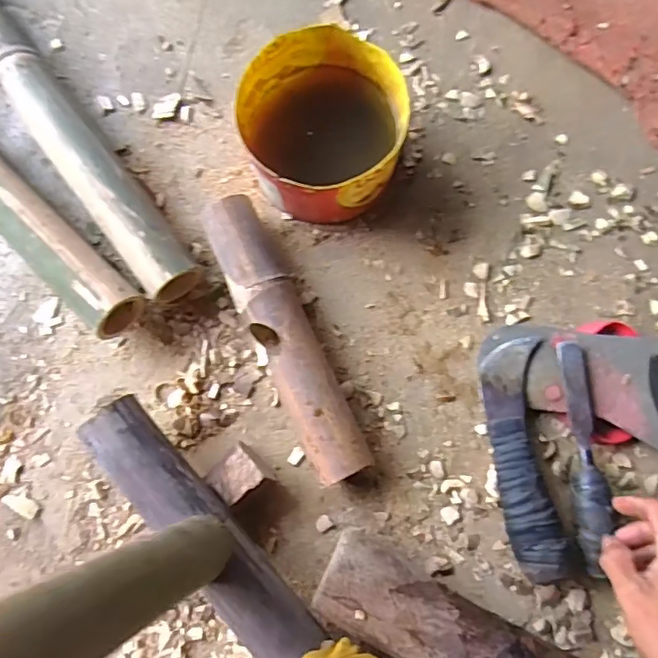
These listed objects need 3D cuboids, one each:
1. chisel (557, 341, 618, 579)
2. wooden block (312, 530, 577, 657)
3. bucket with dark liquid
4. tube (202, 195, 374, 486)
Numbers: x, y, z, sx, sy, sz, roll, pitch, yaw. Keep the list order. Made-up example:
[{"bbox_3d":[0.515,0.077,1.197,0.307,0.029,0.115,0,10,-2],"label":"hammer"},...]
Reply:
[{"bbox_3d":[0.226,0.109,0.492,0.030,0.021,0.196,0,76,1],"label":"chisel"},{"bbox_3d":[0.113,0.260,0.463,0.257,0.055,0.068,29,84,4],"label":"wooden block"},{"bbox_3d":[-0.005,-0.187,0.535,0.147,0.094,0.159,0,81,2],"label":"bucket with dark liquid"},{"bbox_3d":[-0.042,0.008,0.529,0.062,0.055,0.276,-23,81,-2],"label":"tube"}]

